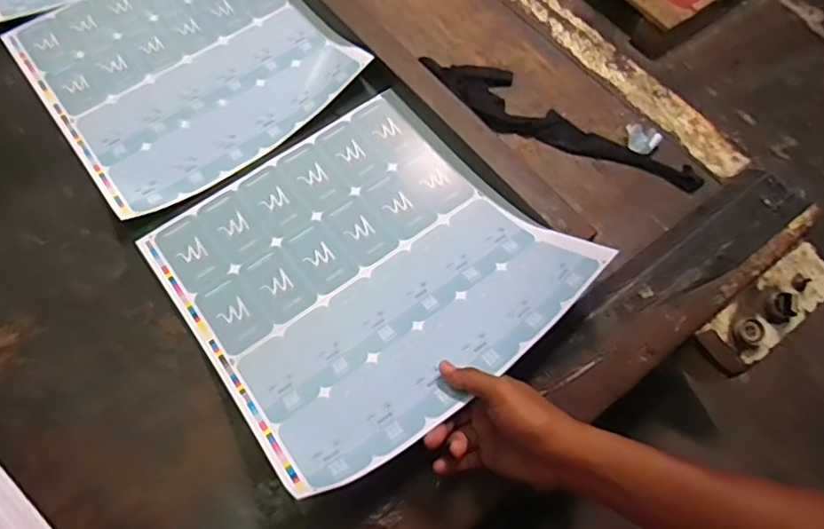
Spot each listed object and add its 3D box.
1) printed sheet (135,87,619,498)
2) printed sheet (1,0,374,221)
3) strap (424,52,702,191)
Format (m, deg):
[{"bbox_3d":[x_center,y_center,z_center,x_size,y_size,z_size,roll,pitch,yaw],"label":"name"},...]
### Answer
[{"bbox_3d":[-0.058,-0.008,0.603,0.352,0.092,0.368,-37,71,-15],"label":"printed sheet"},{"bbox_3d":[-0.302,-0.275,0.761,0.347,0.028,0.376,-35,71,-15],"label":"printed sheet"},{"bbox_3d":[0.181,-0.179,0.712,0.357,0.028,0.076,26,68,11],"label":"strap"}]

